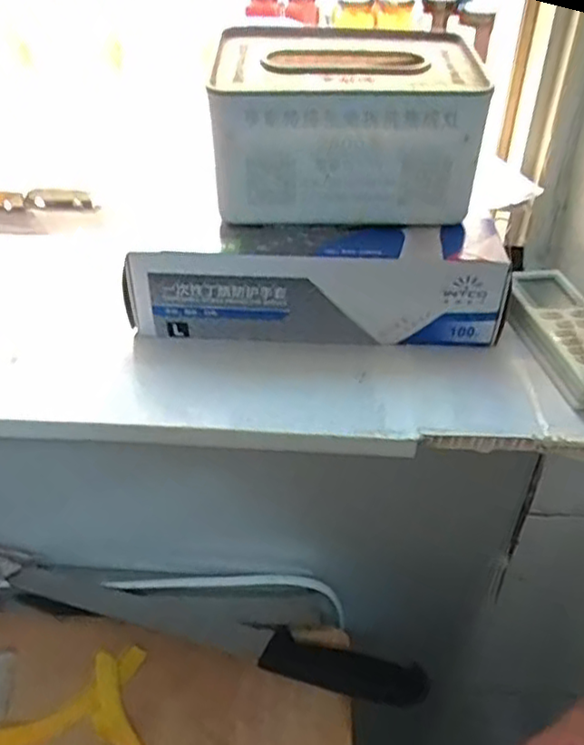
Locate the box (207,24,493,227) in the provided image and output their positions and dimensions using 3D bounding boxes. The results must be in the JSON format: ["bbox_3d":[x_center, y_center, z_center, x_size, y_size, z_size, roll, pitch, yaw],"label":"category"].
[{"bbox_3d":[0.033,-0.156,0.431,0.157,0.085,0.120,3,39,3],"label":"box"}]

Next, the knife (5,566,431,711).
[{"bbox_3d":[-0.070,0.203,0.554,0.351,0.018,0.038,12,40,13],"label":"knife"}]

